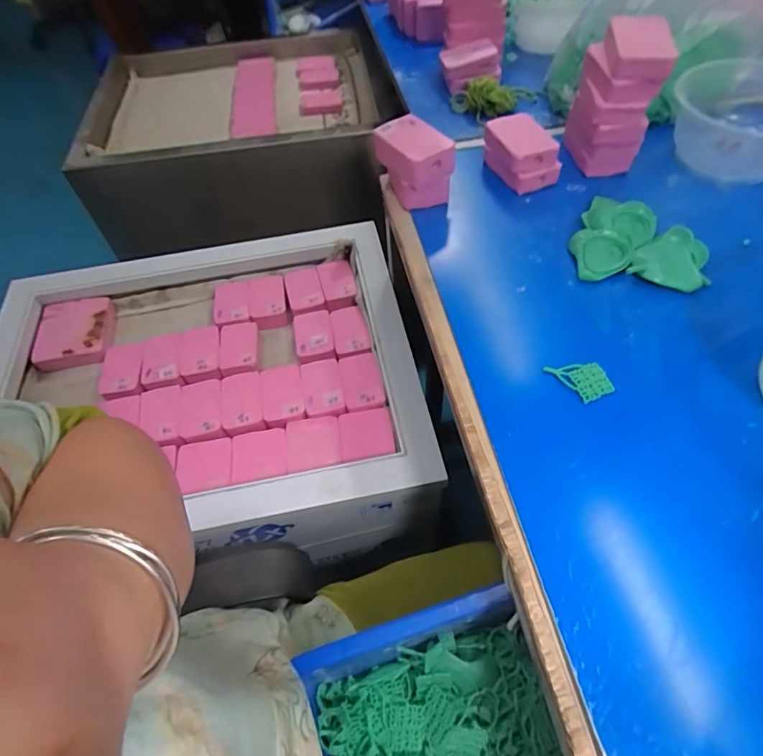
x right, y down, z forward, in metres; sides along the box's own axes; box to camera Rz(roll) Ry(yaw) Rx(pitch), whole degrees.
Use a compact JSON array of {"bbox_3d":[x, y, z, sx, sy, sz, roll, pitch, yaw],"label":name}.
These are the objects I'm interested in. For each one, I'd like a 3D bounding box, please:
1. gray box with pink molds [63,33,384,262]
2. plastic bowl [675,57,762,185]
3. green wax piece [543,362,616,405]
[{"bbox_3d":[-0.273,-0.449,0.899,0.481,0.197,0.429,-8,55,-1],"label":"gray box with pink molds"},{"bbox_3d":[0.348,-0.250,0.465,0.118,0.066,0.122,-2,55,3],"label":"plastic bowl"},{"bbox_3d":[0.140,0.000,0.337,0.034,0.006,0.036,-23,57,-12],"label":"green wax piece"}]

